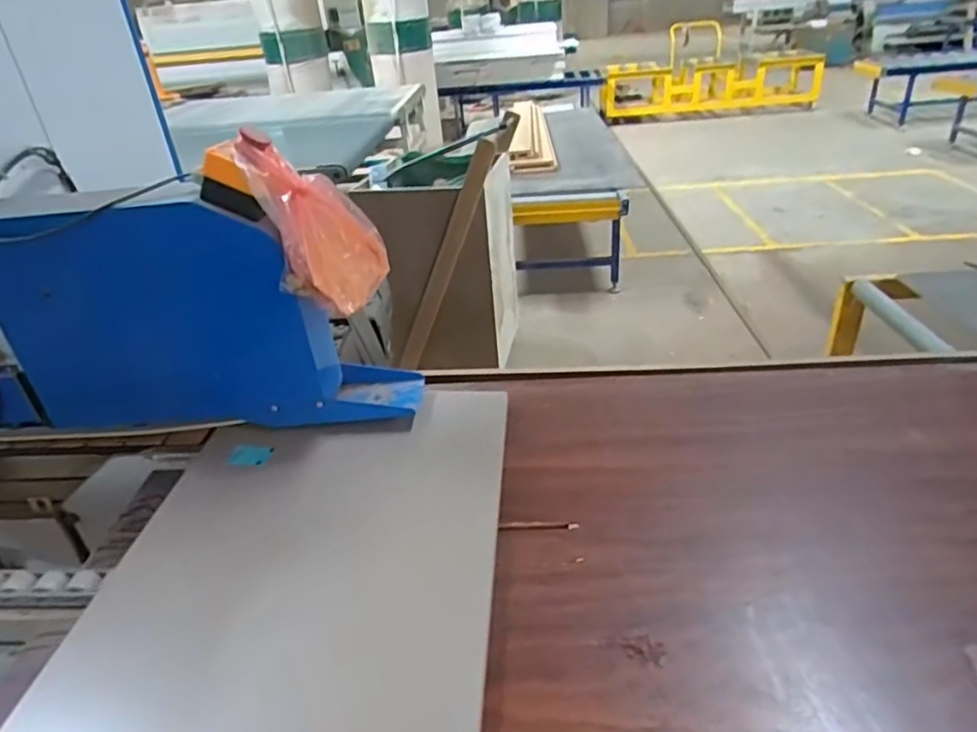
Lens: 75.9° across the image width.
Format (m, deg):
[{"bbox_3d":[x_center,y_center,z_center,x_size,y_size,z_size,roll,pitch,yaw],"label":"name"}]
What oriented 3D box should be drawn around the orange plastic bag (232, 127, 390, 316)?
[{"bbox_3d":[-0.226,-0.192,0.832,0.162,0.204,0.156,-9,31,-8],"label":"orange plastic bag"}]

